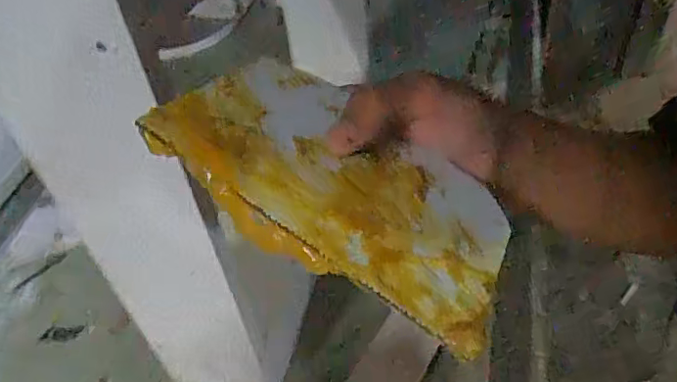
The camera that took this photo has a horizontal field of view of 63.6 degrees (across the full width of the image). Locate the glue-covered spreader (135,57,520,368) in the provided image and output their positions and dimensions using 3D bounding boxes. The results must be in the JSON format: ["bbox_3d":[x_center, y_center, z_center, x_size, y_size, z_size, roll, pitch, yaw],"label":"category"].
[{"bbox_3d":[0.006,-0.007,0.250,0.151,0.014,0.122,32,37,3],"label":"glue-covered spreader"}]

